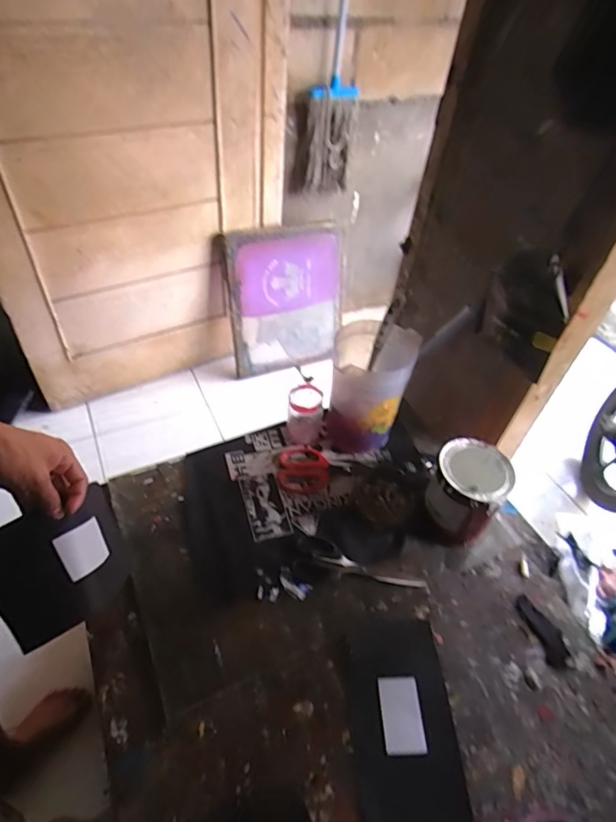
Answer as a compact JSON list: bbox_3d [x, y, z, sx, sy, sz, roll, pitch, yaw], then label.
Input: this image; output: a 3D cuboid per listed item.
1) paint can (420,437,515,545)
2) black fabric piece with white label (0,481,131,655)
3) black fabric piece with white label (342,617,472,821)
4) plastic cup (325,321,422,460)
[{"bbox_3d":[0.238,0.131,0.748,0.108,0.140,0.125,26,51,18],"label":"paint can"},{"bbox_3d":[-0.265,0.166,0.528,0.143,0.034,0.124,-28,95,-49],"label":"black fabric piece with white label"},{"bbox_3d":[0.117,0.386,0.607,0.128,0.006,0.232,1,46,-7],"label":"black fabric piece with white label"},{"bbox_3d":[0.104,-0.033,0.835,0.125,0.209,0.123,15,48,9],"label":"plastic cup"}]

